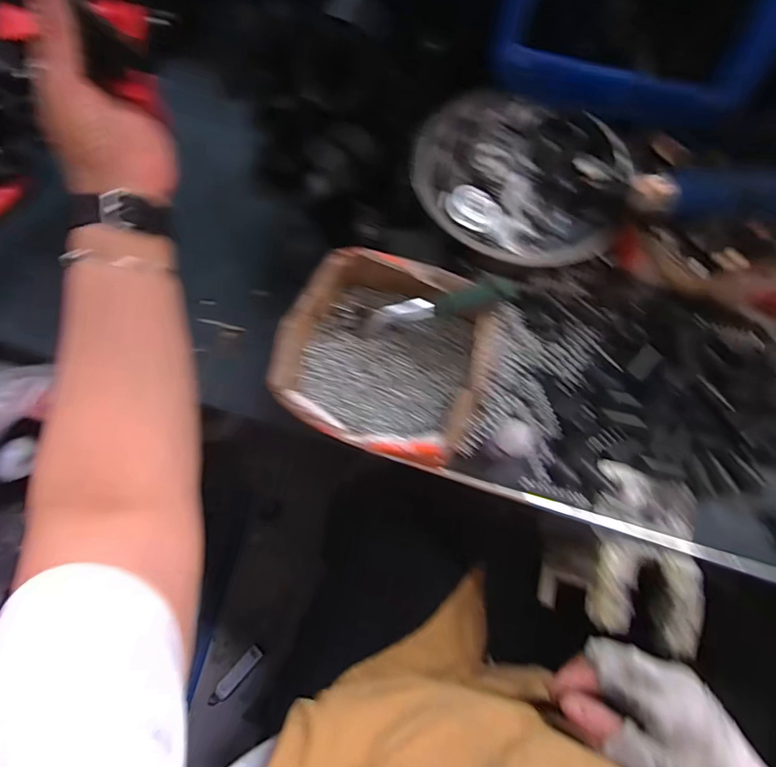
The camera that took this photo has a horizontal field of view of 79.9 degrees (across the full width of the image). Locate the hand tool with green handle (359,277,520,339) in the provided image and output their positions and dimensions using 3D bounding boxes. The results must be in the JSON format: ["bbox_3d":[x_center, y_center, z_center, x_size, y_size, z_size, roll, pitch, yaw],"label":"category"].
[{"bbox_3d":[0.036,-0.062,0.383,0.138,0.022,0.019,-11,71,25],"label":"hand tool with green handle"}]

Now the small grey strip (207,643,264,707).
[{"bbox_3d":[-0.283,0.542,0.857,0.027,0.017,0.124,42,78,12],"label":"small grey strip"}]

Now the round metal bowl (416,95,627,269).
[{"bbox_3d":[0.117,-0.183,0.422,0.181,0.045,0.166,20,74,7],"label":"round metal bowl"}]

